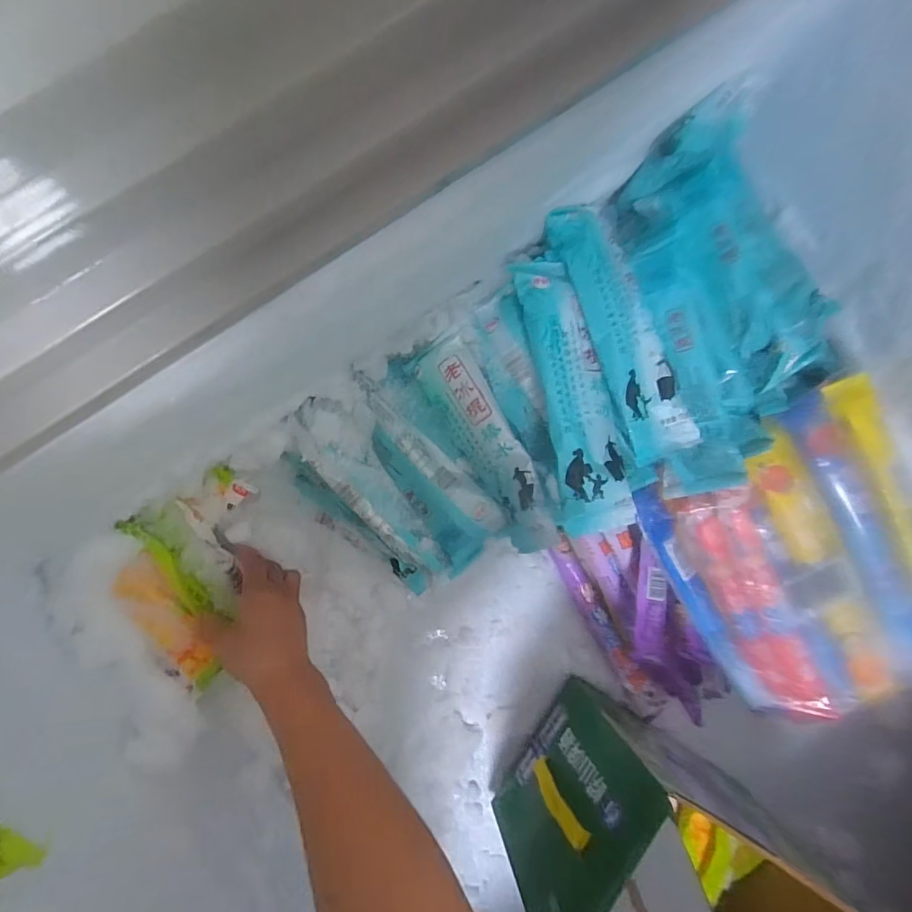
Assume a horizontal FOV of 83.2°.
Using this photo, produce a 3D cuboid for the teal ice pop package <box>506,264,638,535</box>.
[{"bbox_3d":[0.086,-0.045,0.366,0.062,0.020,0.201,-15,91,-6],"label":"teal ice pop package"}]

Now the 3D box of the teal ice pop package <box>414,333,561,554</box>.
[{"bbox_3d":[0.029,-0.011,0.424,0.027,0.059,0.183,-24,86,-42],"label":"teal ice pop package"}]

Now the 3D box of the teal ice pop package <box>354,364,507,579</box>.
[{"bbox_3d":[-0.025,0.008,0.455,0.065,0.026,0.194,-32,93,-6],"label":"teal ice pop package"}]

